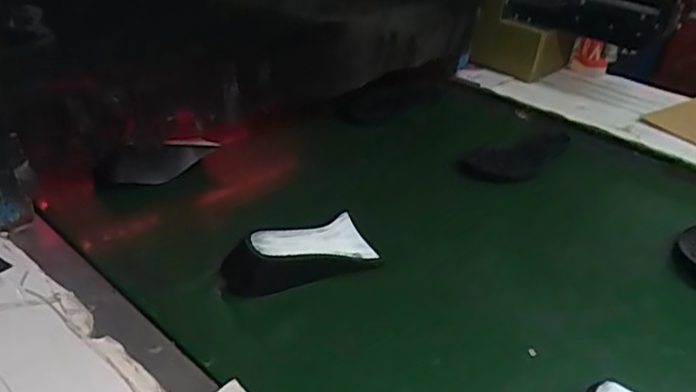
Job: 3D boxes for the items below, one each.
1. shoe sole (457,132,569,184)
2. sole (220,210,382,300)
[{"bbox_3d":[0.265,-0.060,0.861,0.249,0.027,0.073,-19,38,-38],"label":"shoe sole"},{"bbox_3d":[-0.045,0.067,0.596,0.154,0.070,0.063,-17,40,-34],"label":"sole"}]

